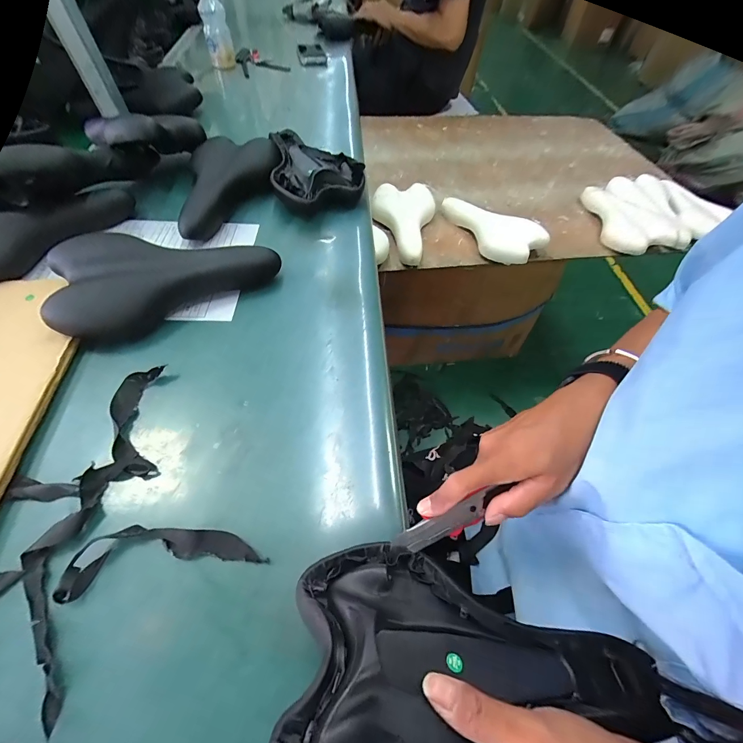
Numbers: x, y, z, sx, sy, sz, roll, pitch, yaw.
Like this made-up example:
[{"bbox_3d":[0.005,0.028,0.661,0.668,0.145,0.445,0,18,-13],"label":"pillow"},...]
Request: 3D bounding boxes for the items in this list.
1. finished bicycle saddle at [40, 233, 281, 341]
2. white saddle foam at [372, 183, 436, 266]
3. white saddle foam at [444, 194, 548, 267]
[{"bbox_3d":[-0.260,-0.132,0.431,0.255,0.051,0.137,-23,61,-17],"label":"finished bicycle saddle"},{"bbox_3d":[0.069,-0.364,0.801,0.151,0.049,0.266,11,57,4],"label":"white saddle foam"},{"bbox_3d":[0.278,-0.334,0.800,0.264,0.043,0.163,21,58,10],"label":"white saddle foam"}]

